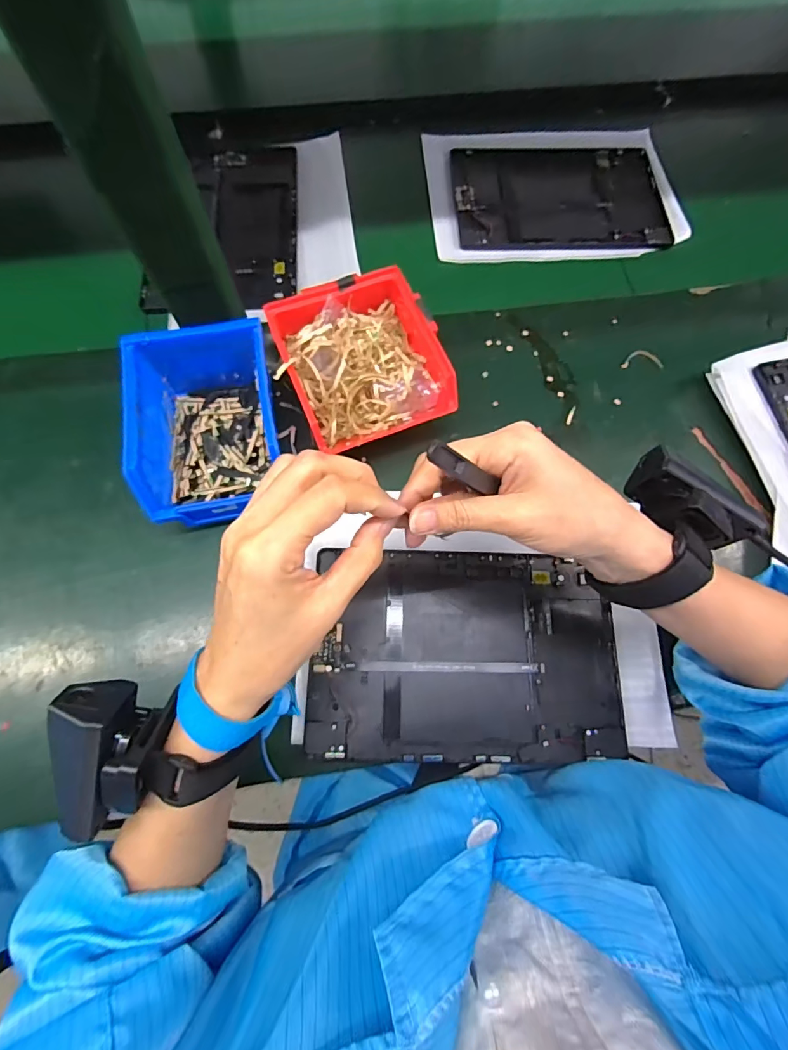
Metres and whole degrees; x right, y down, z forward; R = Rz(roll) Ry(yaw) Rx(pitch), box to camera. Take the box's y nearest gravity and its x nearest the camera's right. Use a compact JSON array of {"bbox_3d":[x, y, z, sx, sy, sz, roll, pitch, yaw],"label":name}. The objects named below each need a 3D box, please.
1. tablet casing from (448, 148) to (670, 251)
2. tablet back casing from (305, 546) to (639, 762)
[{"bbox_3d":[0.189,-0.386,0.511,0.235,0.008,0.176,-1,71,-3],"label":"tablet casing"},{"bbox_3d":[0.055,0.098,0.344,0.230,0.006,0.153,2,71,-2],"label":"tablet back casing"}]

